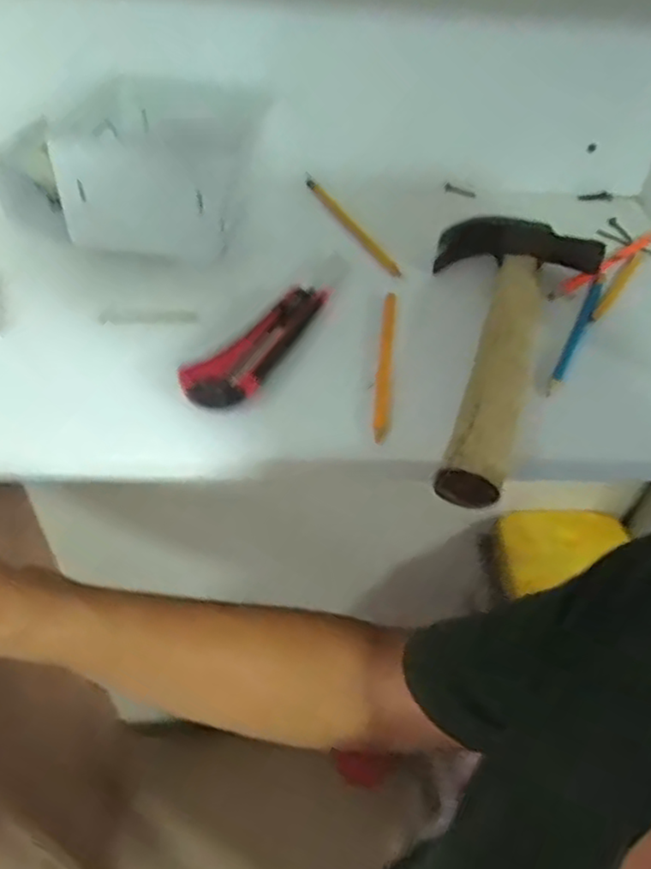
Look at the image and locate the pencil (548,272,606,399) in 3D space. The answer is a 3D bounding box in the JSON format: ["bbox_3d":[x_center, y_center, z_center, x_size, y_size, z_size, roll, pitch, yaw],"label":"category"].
[{"bbox_3d":[0.183,-0.077,0.495,0.009,0.008,0.151,25,50,15],"label":"pencil"}]

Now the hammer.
[{"bbox_3d":[0.104,-0.072,0.468,0.110,0.031,0.269,24,50,15],"label":"hammer"}]

